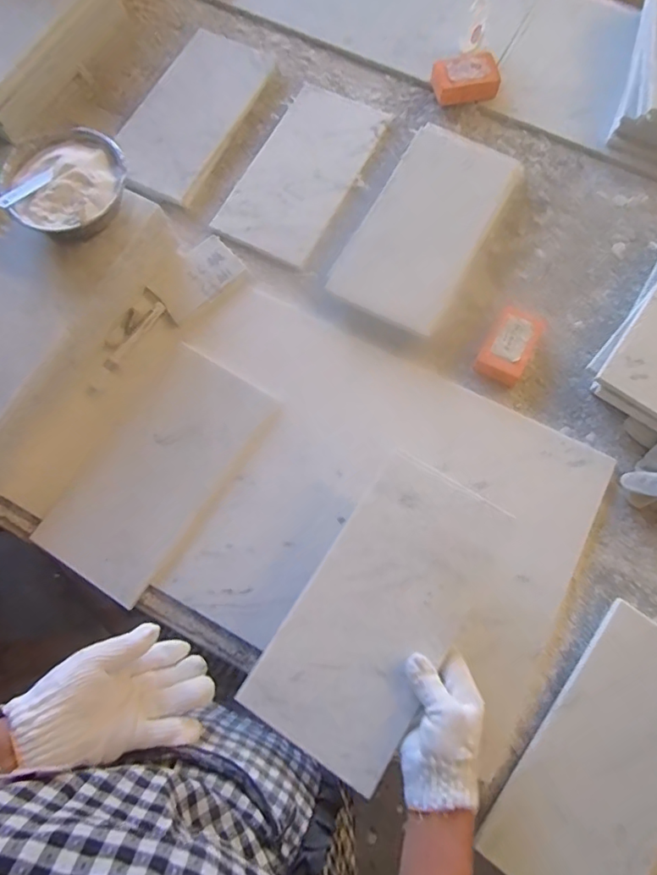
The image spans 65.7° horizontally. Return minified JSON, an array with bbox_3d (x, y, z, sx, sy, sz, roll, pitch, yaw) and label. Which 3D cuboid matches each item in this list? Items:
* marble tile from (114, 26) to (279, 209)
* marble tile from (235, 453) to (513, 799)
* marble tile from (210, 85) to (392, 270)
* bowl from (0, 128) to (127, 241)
[{"bbox_3d":[-0.214,-0.498,0.787,0.156,0.028,0.301,27,76,6],"label":"marble tile"},{"bbox_3d":[0.057,0.173,0.517,0.152,0.015,0.298,34,77,8],"label":"marble tile"},{"bbox_3d":[-0.037,-0.405,0.773,0.160,0.014,0.305,28,76,6],"label":"marble tile"},{"bbox_3d":[-0.325,-0.308,0.635,0.146,0.053,0.136,0,75,-1],"label":"bowl"}]

